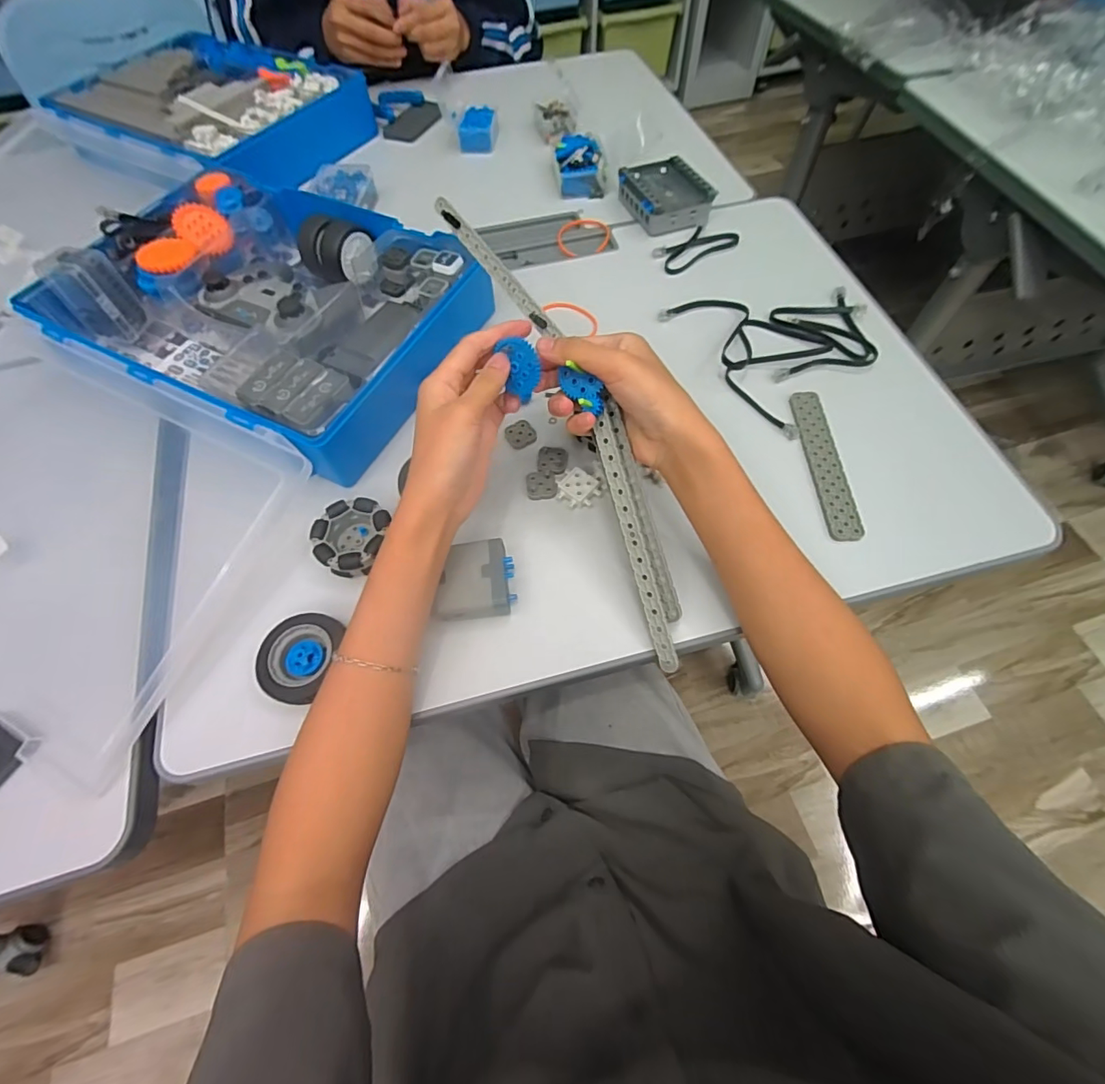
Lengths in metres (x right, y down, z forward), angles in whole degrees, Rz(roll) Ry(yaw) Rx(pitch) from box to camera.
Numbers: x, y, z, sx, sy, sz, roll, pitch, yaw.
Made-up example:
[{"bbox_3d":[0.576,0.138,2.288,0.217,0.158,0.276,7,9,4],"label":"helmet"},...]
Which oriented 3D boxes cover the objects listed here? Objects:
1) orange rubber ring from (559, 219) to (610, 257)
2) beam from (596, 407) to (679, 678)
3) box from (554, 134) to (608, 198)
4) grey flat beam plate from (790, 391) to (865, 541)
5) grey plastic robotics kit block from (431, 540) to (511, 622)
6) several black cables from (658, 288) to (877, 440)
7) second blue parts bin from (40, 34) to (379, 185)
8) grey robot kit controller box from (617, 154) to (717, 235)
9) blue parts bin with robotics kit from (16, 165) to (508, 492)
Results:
[{"bbox_3d":[0.036,-0.362,0.583,0.062,0.009,0.063,-1,62,1],"label":"orange rubber ring"},{"bbox_3d":[0.059,-0.002,0.354,0.016,0.008,0.189,-14,88,-6],"label":"beam"},{"bbox_3d":[0.035,-0.473,0.621,0.061,0.033,0.082,-5,62,-1],"label":"box"},{"bbox_3d":[0.234,-0.070,0.425,0.026,0.007,0.148,-2,62,1],"label":"grey flat beam plate"},{"bbox_3d":[-0.060,0.031,0.372,0.053,0.023,0.057,-6,62,-1],"label":"grey plastic robotics kit block"},{"bbox_3d":[0.235,-0.206,0.492,0.171,0.010,0.190,-27,65,-12],"label":"several black cables"},{"bbox_3d":[-0.464,-0.586,0.676,0.361,0.058,0.266,27,66,15],"label":"second blue parts bin"},{"bbox_3d":[0.135,-0.408,0.584,0.079,0.033,0.114,-17,63,-7],"label":"grey robot kit controller box"},{"bbox_3d":[-0.274,-0.225,0.478,0.352,0.070,0.268,26,66,14],"label":"blue parts bin with robotics kit"}]

